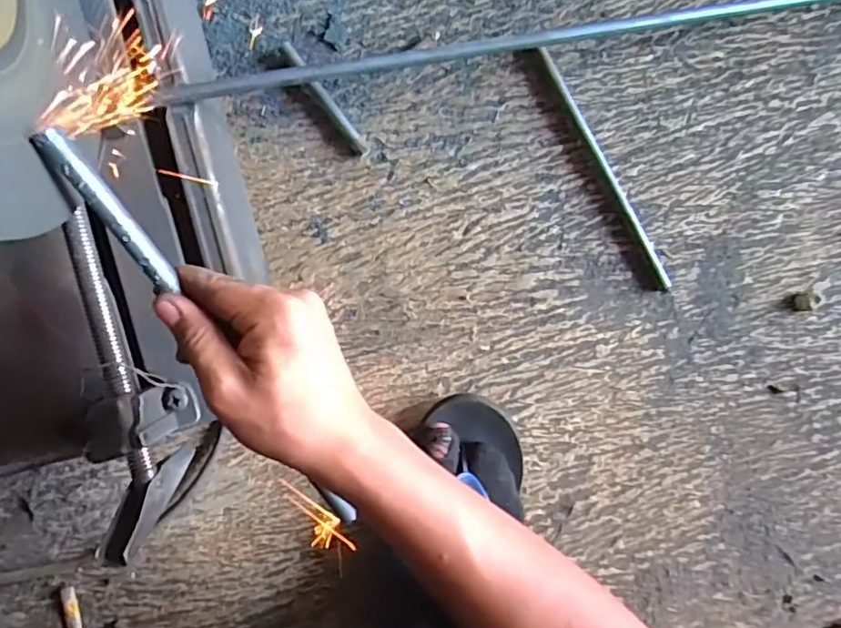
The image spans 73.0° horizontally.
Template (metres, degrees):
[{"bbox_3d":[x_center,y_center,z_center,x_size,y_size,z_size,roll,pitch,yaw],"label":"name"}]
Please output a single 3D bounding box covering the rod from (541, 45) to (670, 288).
[{"bbox_3d":[0.167,-0.129,0.513,0.010,0.011,0.239,-29,94,-4],"label":"rod"}]

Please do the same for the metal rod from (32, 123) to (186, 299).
[{"bbox_3d":[-0.143,-0.046,0.264,0.012,0.009,0.085,-33,119,-4],"label":"metal rod"}]

